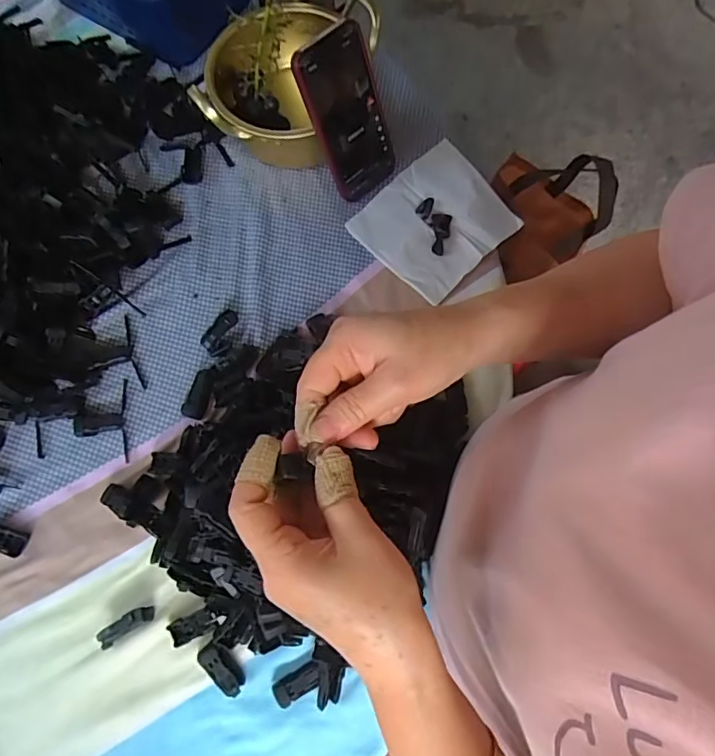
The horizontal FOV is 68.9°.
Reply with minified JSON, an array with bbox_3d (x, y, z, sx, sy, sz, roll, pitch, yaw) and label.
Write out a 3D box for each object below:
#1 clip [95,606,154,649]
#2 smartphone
[{"bbox_3d":[-0.203,0.217,0.456,0.046,0.016,0.016,-31,78,-9],"label":"clip"},{"bbox_3d":[-0.007,-0.266,0.530,0.079,0.160,0.016,-38,54,-9],"label":"smartphone"}]

